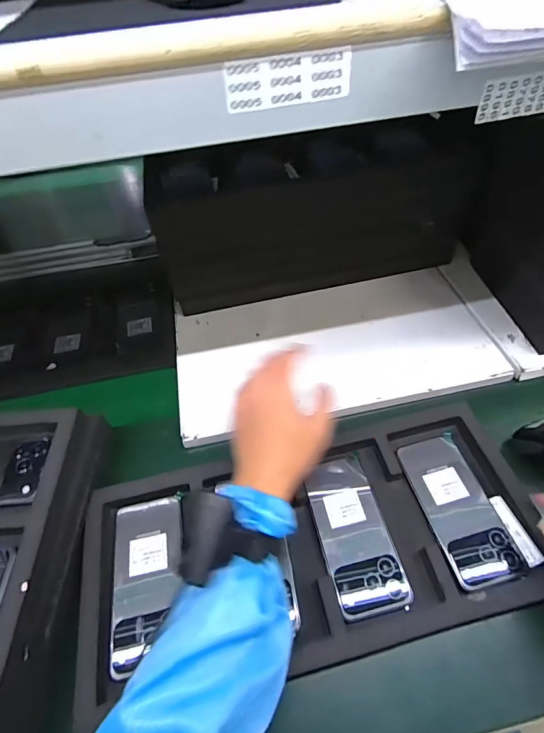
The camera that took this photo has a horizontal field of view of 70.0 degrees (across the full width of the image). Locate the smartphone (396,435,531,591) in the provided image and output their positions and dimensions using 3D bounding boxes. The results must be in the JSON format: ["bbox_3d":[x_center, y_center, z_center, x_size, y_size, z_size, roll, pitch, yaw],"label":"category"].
[{"bbox_3d":[0.209,0.158,0.442,0.075,0.015,0.160,-13,52,-5],"label":"smartphone"}]

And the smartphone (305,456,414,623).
[{"bbox_3d":[0.089,0.181,0.432,0.074,0.010,0.164,-12,52,-4],"label":"smartphone"}]

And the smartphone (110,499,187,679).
[{"bbox_3d":[-0.131,0.222,0.413,0.074,0.011,0.155,-12,52,-4],"label":"smartphone"}]

